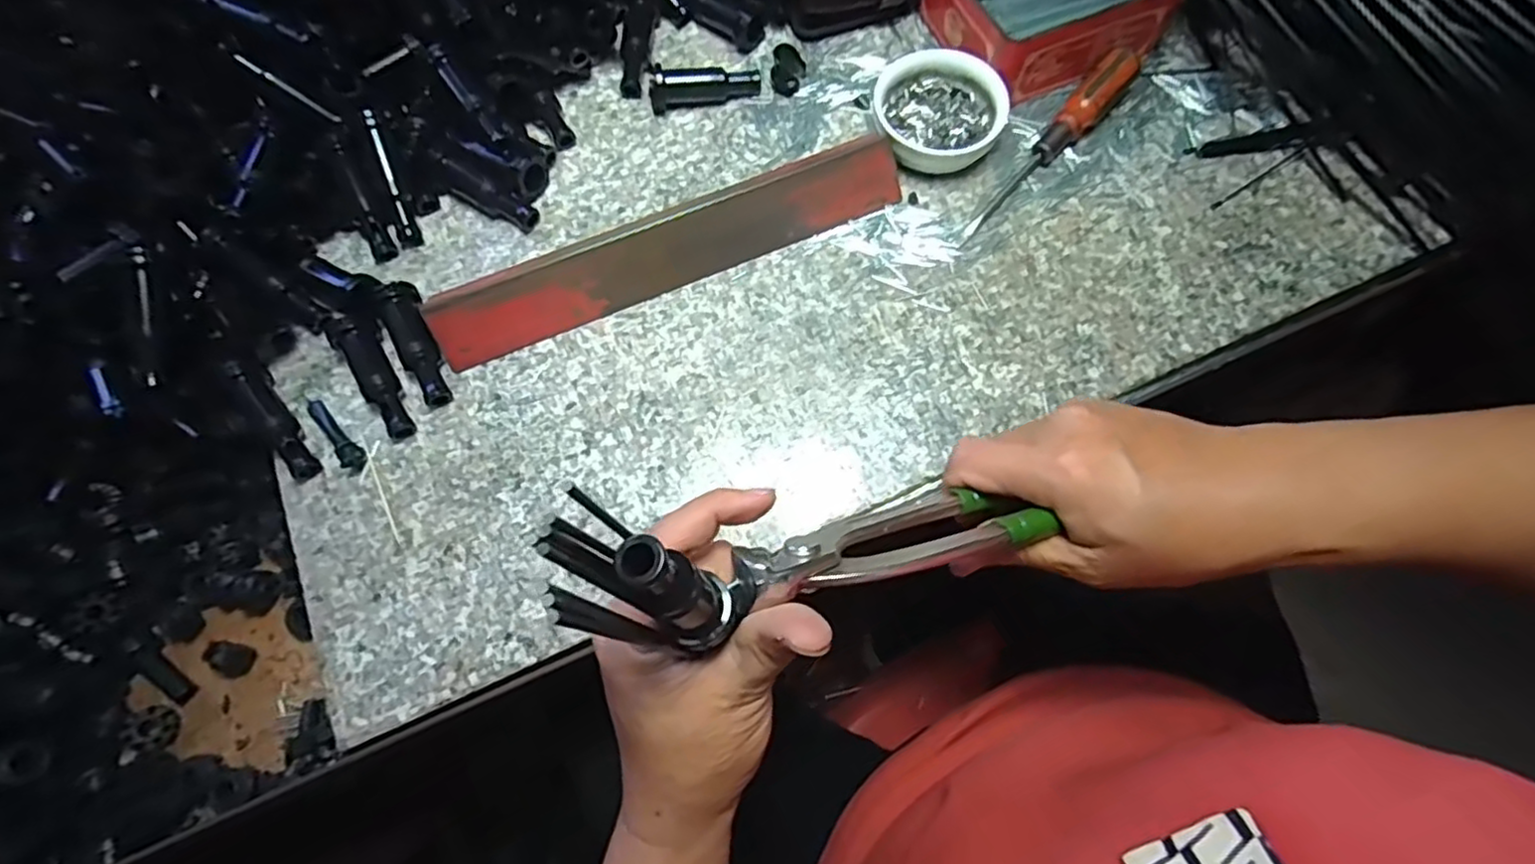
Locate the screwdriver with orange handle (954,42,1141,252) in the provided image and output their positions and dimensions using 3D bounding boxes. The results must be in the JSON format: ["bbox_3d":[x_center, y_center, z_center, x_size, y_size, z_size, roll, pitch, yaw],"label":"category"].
[{"bbox_3d":[0.157,-0.160,0.389,0.020,0.025,0.147,41,76,14],"label":"screwdriver with orange handle"}]

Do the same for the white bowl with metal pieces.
[{"bbox_3d":[0.097,-0.179,0.395,0.072,0.027,0.067,0,70,1],"label":"white bowl with metal pieces"}]

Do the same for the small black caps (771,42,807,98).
[{"bbox_3d":[0.013,-0.216,0.415,0.018,0.020,0.023,5,71,3],"label":"small black caps"}]

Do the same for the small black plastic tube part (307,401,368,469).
[{"bbox_3d":[-0.217,0.000,0.347,0.011,0.008,0.047,-43,75,-13],"label":"small black plastic tube part"}]

